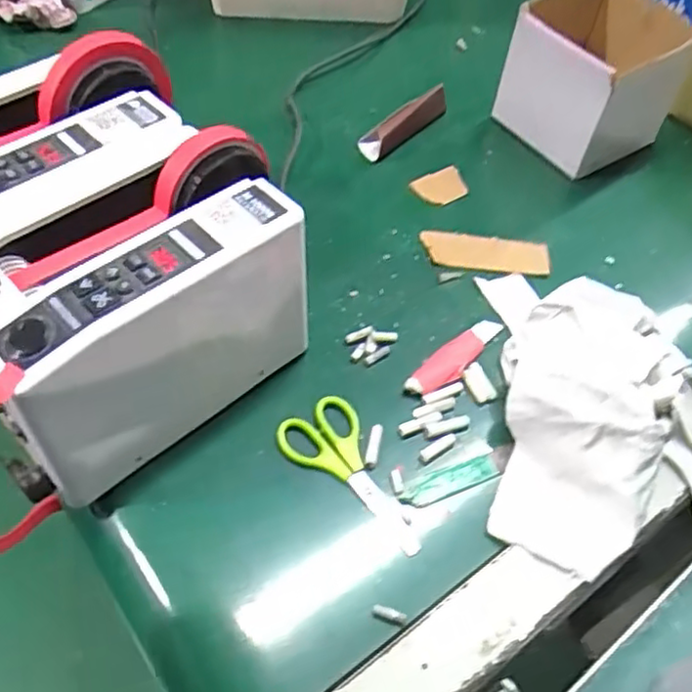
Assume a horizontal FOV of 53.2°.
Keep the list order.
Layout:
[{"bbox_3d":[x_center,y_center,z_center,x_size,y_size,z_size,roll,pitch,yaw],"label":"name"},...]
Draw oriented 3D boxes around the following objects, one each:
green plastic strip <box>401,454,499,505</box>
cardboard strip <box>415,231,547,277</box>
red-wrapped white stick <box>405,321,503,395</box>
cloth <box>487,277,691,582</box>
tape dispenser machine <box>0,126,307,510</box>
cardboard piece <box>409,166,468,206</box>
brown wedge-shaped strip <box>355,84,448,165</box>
[{"bbox_3d":[0.077,0.096,0.495,0.071,0.004,0.018,-18,57,-15],"label":"green plastic strip"},{"bbox_3d":[0.126,-0.085,0.630,0.114,0.007,0.043,7,56,7],"label":"cardboard strip"},{"bbox_3d":[0.088,0.008,0.555,0.027,0.008,0.101,40,61,23],"label":"red-wrapped white stick"},{"bbox_3d":[0.199,0.054,0.491,0.167,0.076,0.203,8,54,3],"label":"cloth"},{"bbox_3d":[-0.144,-0.025,0.479,0.223,0.151,0.135,-37,64,-26],"label":"tape dispenser machine"},{"bbox_3d":[0.093,-0.156,0.680,0.049,0.004,0.042,-31,63,-15],"label":"cardboard piece"},{"bbox_3d":[0.059,-0.236,0.721,0.031,0.032,0.110,39,61,23],"label":"brown wedge-shaped strip"}]

